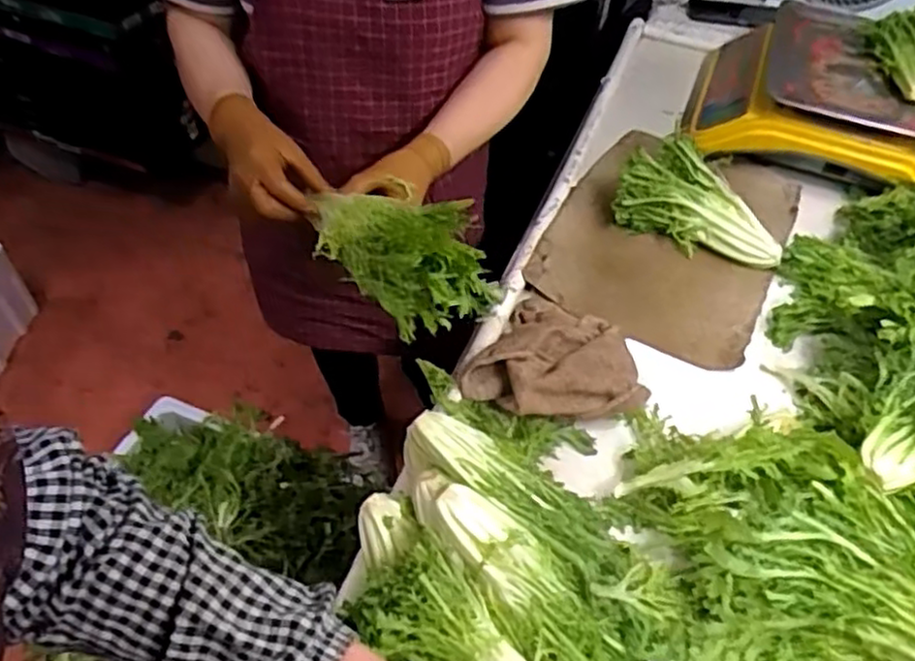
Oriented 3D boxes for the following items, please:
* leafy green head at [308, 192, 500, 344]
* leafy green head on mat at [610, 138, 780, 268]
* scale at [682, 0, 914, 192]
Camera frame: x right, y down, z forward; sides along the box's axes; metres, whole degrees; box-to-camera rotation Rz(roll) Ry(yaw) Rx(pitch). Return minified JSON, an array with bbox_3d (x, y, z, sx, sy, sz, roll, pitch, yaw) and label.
[{"bbox_3d":[-0.058,-0.092,0.645,0.107,0.110,0.181,-31,59,-27],"label":"leafy green head"},{"bbox_3d":[0.315,-0.157,0.923,0.146,0.065,0.216,-31,59,-27],"label":"leafy green head on mat"},{"bbox_3d":[0.536,-0.363,1.081,0.322,0.112,0.343,19,51,11],"label":"scale"}]

